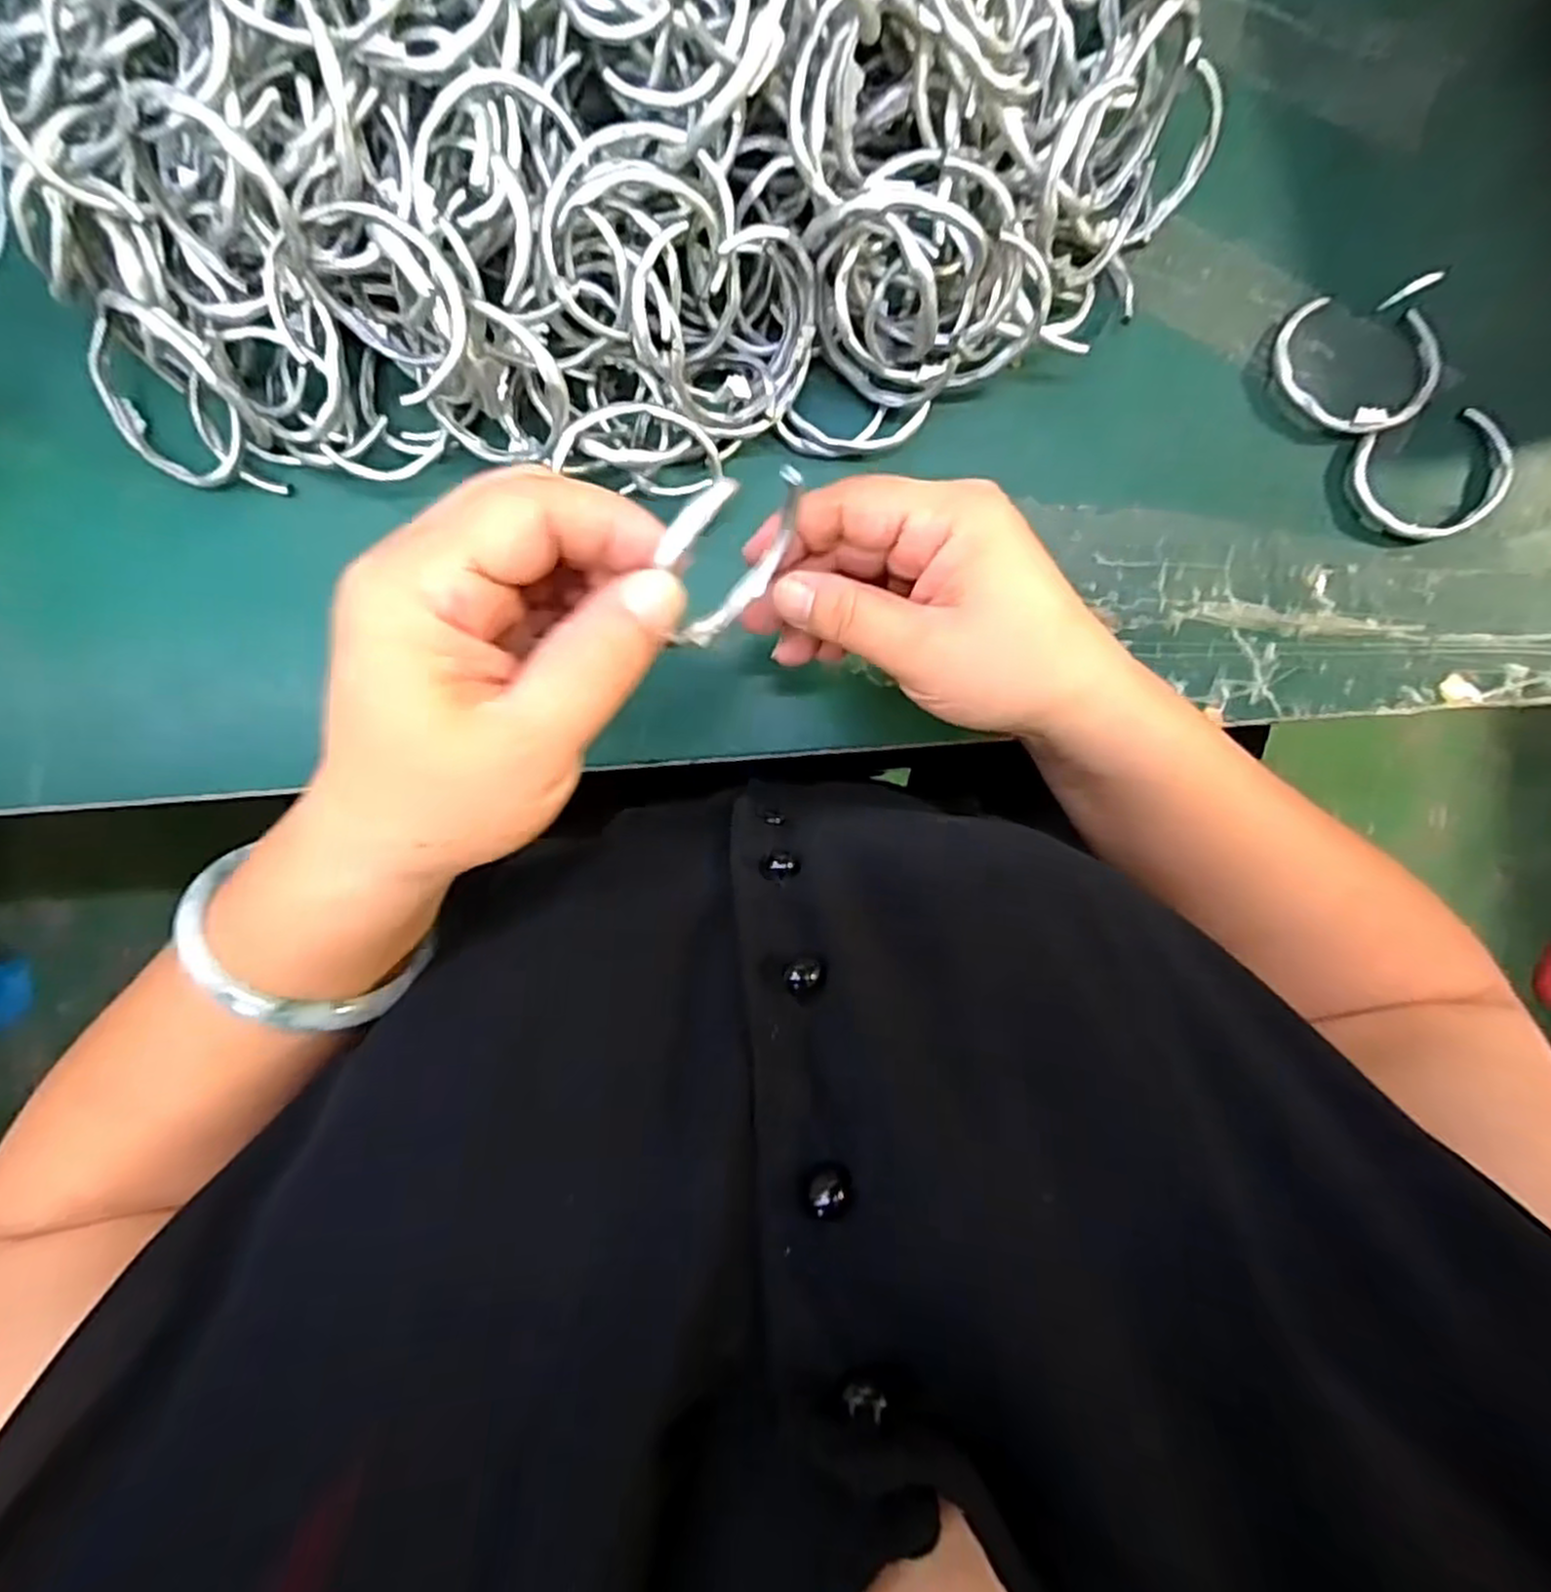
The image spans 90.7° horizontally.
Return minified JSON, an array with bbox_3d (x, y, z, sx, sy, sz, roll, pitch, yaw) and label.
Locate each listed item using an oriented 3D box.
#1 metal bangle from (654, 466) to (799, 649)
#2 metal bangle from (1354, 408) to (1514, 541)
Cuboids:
[{"bbox_3d":[-0.011,-0.069,0.214,0.016,0.062,0.057,41,91,-2],"label":"metal bangle"},{"bbox_3d":[0.286,-0.137,0.332,0.066,0.006,0.050,-16,92,-1],"label":"metal bangle"}]

